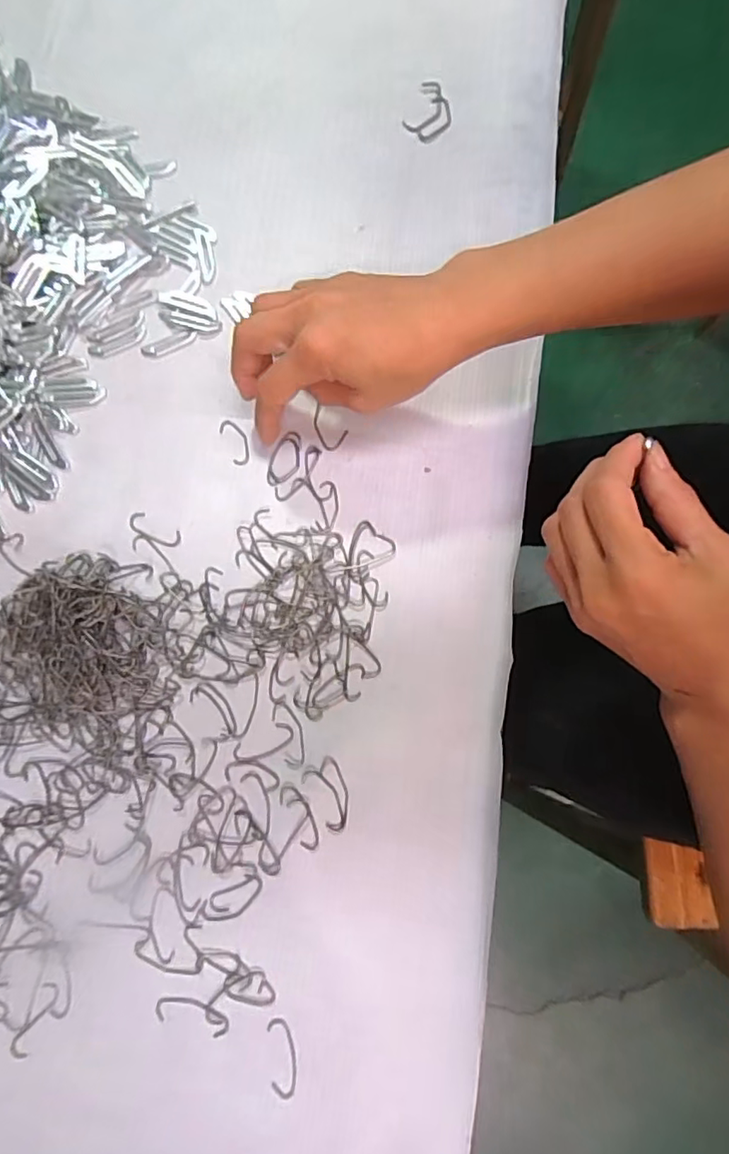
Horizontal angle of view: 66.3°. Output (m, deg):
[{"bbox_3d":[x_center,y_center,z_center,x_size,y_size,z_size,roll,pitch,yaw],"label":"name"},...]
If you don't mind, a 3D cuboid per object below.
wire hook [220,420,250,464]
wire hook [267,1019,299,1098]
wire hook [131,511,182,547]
[{"bbox_3d":[-0.084,-0.089,0.362,0.014,0.004,0.033,-25,80,-4],"label":"wire hook"},{"bbox_3d":[-0.043,0.255,0.296,0.014,0.004,0.037,-8,80,0],"label":"wire hook"},{"bbox_3d":[-0.133,-0.029,0.352,0.035,0.004,0.014,27,81,6],"label":"wire hook"}]

